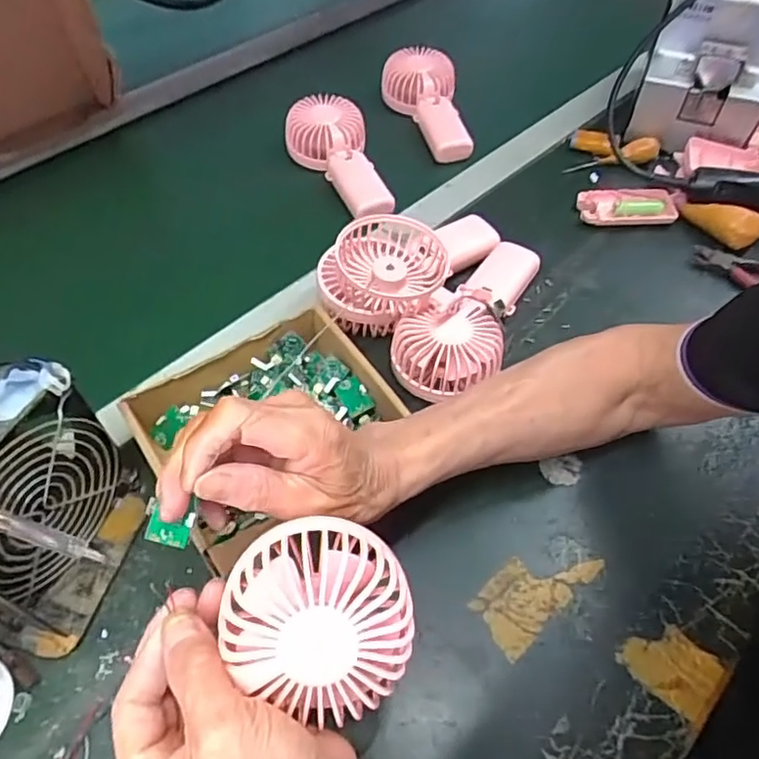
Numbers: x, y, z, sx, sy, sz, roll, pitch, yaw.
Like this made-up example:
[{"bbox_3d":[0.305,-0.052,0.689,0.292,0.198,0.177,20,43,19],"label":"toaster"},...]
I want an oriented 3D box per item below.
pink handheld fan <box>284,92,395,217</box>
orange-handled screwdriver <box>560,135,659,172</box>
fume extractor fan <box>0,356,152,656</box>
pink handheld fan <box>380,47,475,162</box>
[{"bbox_3d":[-0.037,-0.239,0.661,0.083,0.043,0.160,-27,76,-20],"label":"pink handheld fan"},{"bbox_3d":[0.258,-0.246,0.671,0.105,0.019,0.018,-13,52,5],"label":"orange-handled screwdriver"},{"bbox_3d":[-0.212,0.078,0.369,0.082,0.130,0.130,14,55,9],"label":"fume extractor fan"},{"bbox_3d":[0.064,-0.325,0.719,0.088,0.042,0.162,-16,73,-13],"label":"pink handheld fan"}]

